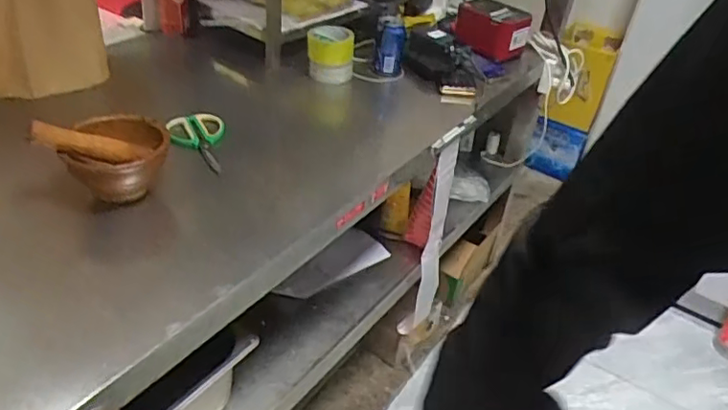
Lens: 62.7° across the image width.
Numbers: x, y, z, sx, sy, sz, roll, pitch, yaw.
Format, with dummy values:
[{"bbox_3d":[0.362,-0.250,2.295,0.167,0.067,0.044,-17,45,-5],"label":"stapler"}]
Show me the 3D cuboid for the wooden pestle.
[{"bbox_3d":[-0.382,-0.086,0.836,0.152,0.031,0.026,12,26,-43],"label":"wooden pestle"}]

